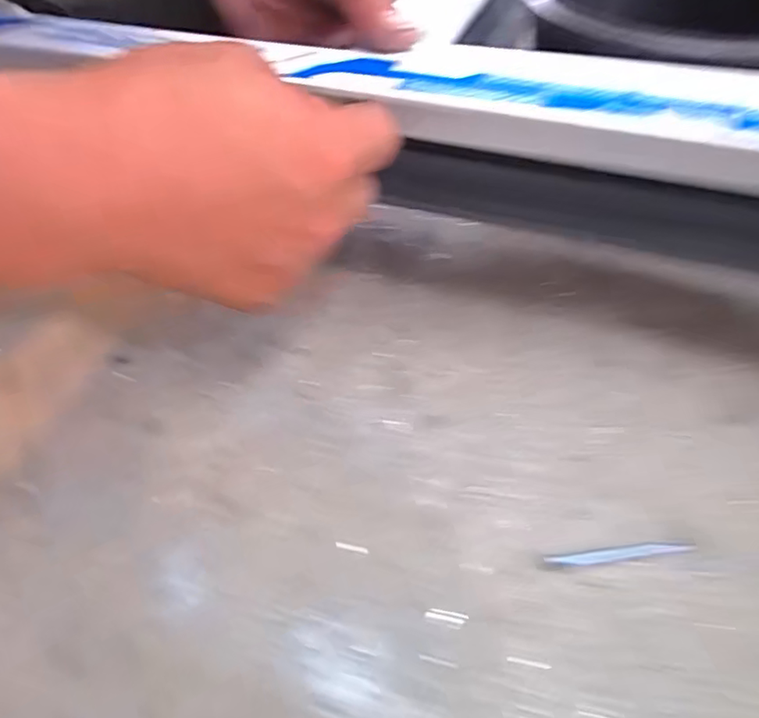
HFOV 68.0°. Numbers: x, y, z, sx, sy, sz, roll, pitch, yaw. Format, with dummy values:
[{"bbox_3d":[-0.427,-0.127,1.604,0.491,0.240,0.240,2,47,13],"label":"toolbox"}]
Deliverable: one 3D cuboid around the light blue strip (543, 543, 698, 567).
[{"bbox_3d":[0.089,0.071,0.207,0.054,0.004,0.005,-7,51,-2],"label":"light blue strip"}]

